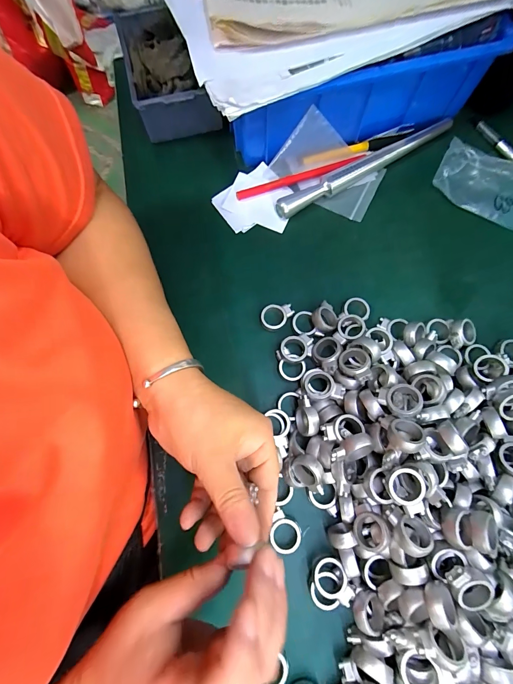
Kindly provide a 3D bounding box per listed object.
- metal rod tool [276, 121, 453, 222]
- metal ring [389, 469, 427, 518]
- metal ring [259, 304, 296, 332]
[{"bbox_3d":[0.124,-0.200,0.354,0.232,0.021,0.017,-31,77,-8],"label":"metal rod tool"},{"bbox_3d":[0.111,0.109,0.226,0.024,0.006,0.033,-20,75,-5],"label":"metal ring"},{"bbox_3d":[0.020,-0.027,0.310,0.035,0.004,0.025,-36,78,-9],"label":"metal ring"}]

